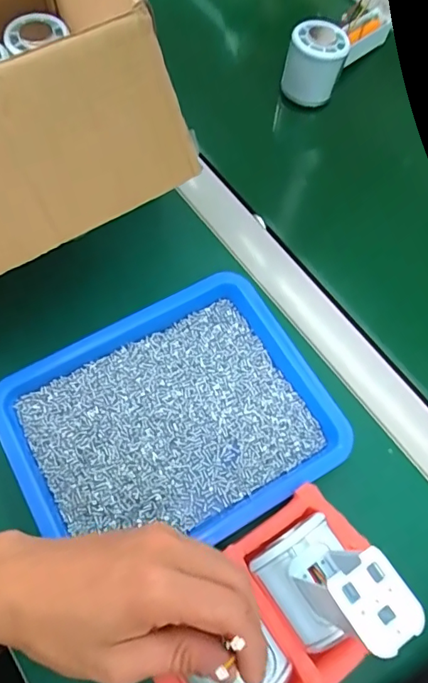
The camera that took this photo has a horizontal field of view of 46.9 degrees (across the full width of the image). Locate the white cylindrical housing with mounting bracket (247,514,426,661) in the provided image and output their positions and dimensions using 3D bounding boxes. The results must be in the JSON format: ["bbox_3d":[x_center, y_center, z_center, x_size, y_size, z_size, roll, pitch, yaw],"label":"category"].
[{"bbox_3d":[0.058,0.122,0.245,0.045,0.125,0.059,-32,72,-16],"label":"white cylindrical housing with mounting bracket"}]

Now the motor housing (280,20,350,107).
[{"bbox_3d":[0.105,-0.287,0.510,0.055,0.061,0.055,1,66,-3],"label":"motor housing"}]

